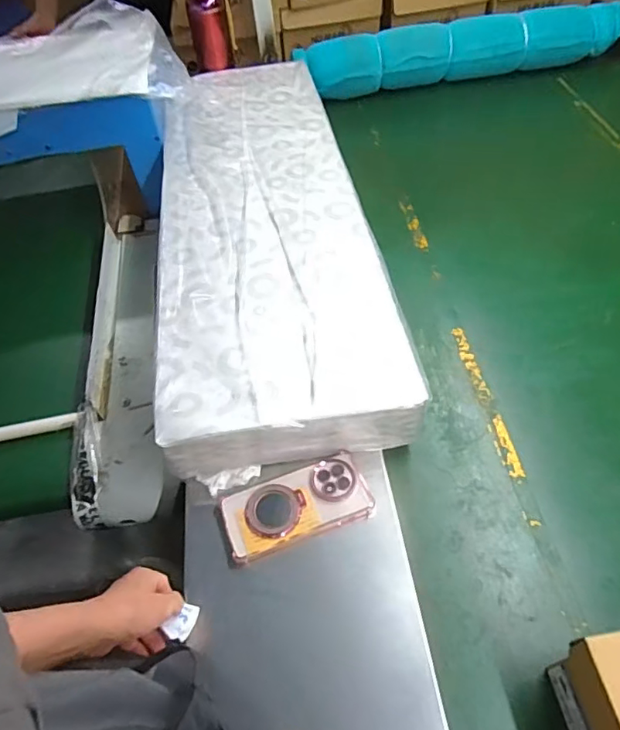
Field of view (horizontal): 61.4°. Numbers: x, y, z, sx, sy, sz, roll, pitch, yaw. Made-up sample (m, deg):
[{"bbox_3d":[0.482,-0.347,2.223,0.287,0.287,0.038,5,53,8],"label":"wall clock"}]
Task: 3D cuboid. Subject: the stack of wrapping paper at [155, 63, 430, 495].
[{"bbox_3d":[-0.078,-0.237,0.840,0.295,0.096,0.840,-10,51,-3],"label":"stack of wrapping paper"}]

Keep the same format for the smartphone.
[{"bbox_3d":[-0.015,0.153,0.577,0.160,0.017,0.076,-19,52,-10],"label":"smartphone"}]

